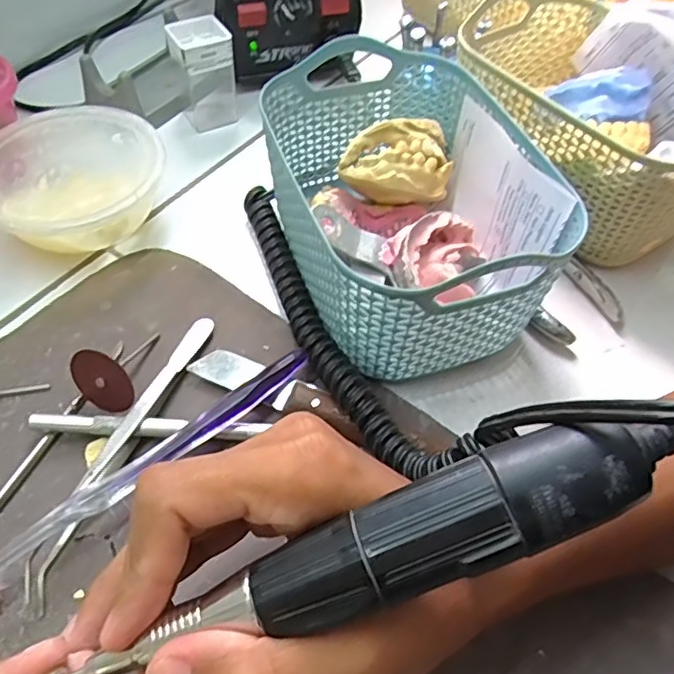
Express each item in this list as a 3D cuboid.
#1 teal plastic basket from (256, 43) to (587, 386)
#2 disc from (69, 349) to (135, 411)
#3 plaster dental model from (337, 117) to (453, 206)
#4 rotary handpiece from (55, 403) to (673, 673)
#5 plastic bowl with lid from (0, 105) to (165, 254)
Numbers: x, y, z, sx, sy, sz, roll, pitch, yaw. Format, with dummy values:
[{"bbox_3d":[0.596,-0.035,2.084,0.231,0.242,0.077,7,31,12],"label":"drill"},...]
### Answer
[{"bbox_3d":[0.033,-0.064,0.315,0.113,0.083,0.169,-15,56,-15],"label":"teal plastic basket"},{"bbox_3d":[-0.109,0.020,0.276,0.031,0.031,0.004,0,25,22],"label":"disc"},{"bbox_3d":[0.032,-0.093,0.331,0.061,0.040,0.031,-7,54,-8],"label":"plaster dental model"},{"bbox_3d":[0.010,0.052,0.156,0.173,0.021,0.032,-25,57,4],"label":"rotary handpiece"},{"bbox_3d":[-0.151,-0.086,0.345,0.100,0.040,0.102,2,54,-3],"label":"plastic bowl with lid"}]

